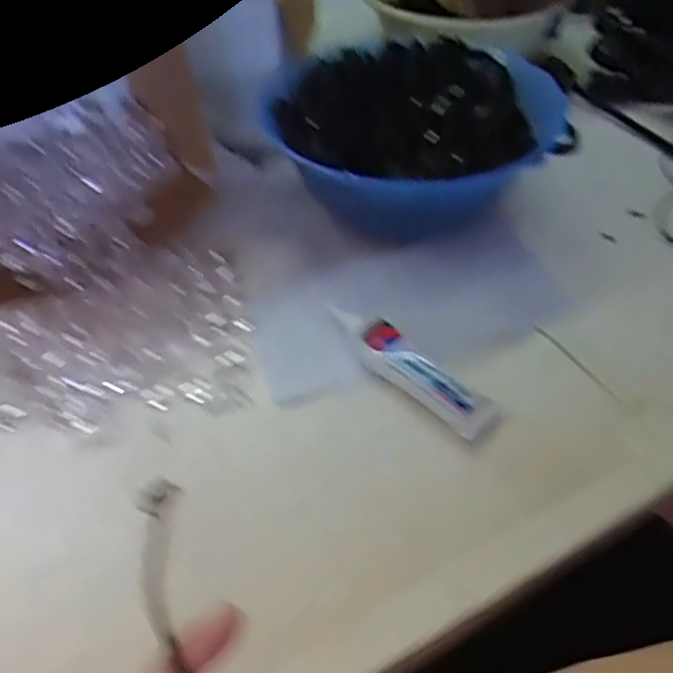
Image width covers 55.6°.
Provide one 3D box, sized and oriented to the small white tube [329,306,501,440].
[{"bbox_3d":[0.045,0.018,0.432,0.029,0.016,0.136,-37,59,-25],"label":"small white tube"}]

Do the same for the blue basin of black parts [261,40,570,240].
[{"bbox_3d":[0.054,-0.173,0.545,0.226,0.077,0.194,-24,50,-19],"label":"blue basin of black parts"}]

